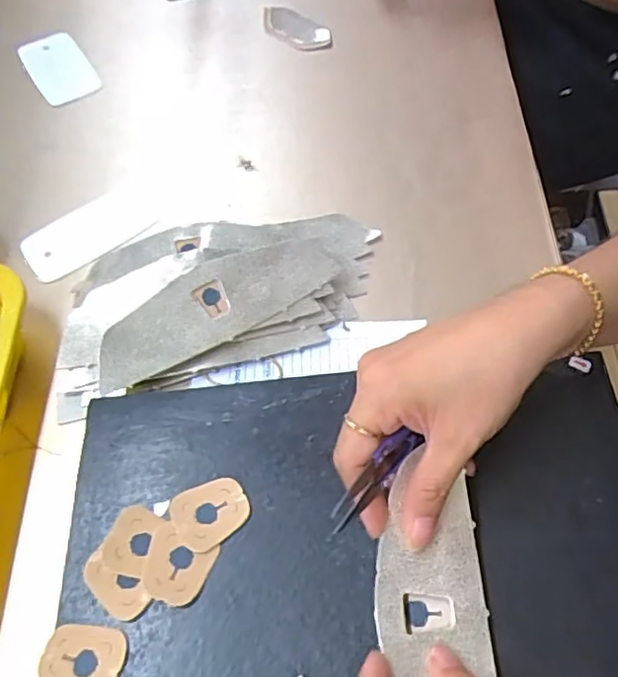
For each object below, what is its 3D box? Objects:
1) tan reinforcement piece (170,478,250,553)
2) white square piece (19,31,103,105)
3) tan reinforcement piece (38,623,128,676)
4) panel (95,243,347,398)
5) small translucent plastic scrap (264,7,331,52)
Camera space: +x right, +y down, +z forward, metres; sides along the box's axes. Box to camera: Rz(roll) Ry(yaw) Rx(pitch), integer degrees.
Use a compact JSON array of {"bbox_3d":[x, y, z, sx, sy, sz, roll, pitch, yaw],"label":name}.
[{"bbox_3d":[-0.052,0.091,0.323,0.039,0.004,0.033,-26,61,-12],"label":"tan reinforcement piece"},{"bbox_3d":[-0.232,-0.252,0.568,0.054,0.005,0.100,-30,61,-14],"label":"white square piece"},{"bbox_3d":[-0.107,0.152,0.289,0.036,0.004,0.033,12,60,10],"label":"tan reinforcement piece"},{"bbox_3d":[-0.059,-0.023,0.386,0.158,0.005,0.049,-25,83,-13],"label":"panel"},{"bbox_3d":[-0.014,-0.292,0.580,0.080,0.005,0.035,32,79,18],"label":"small translucent plastic scrap"}]

